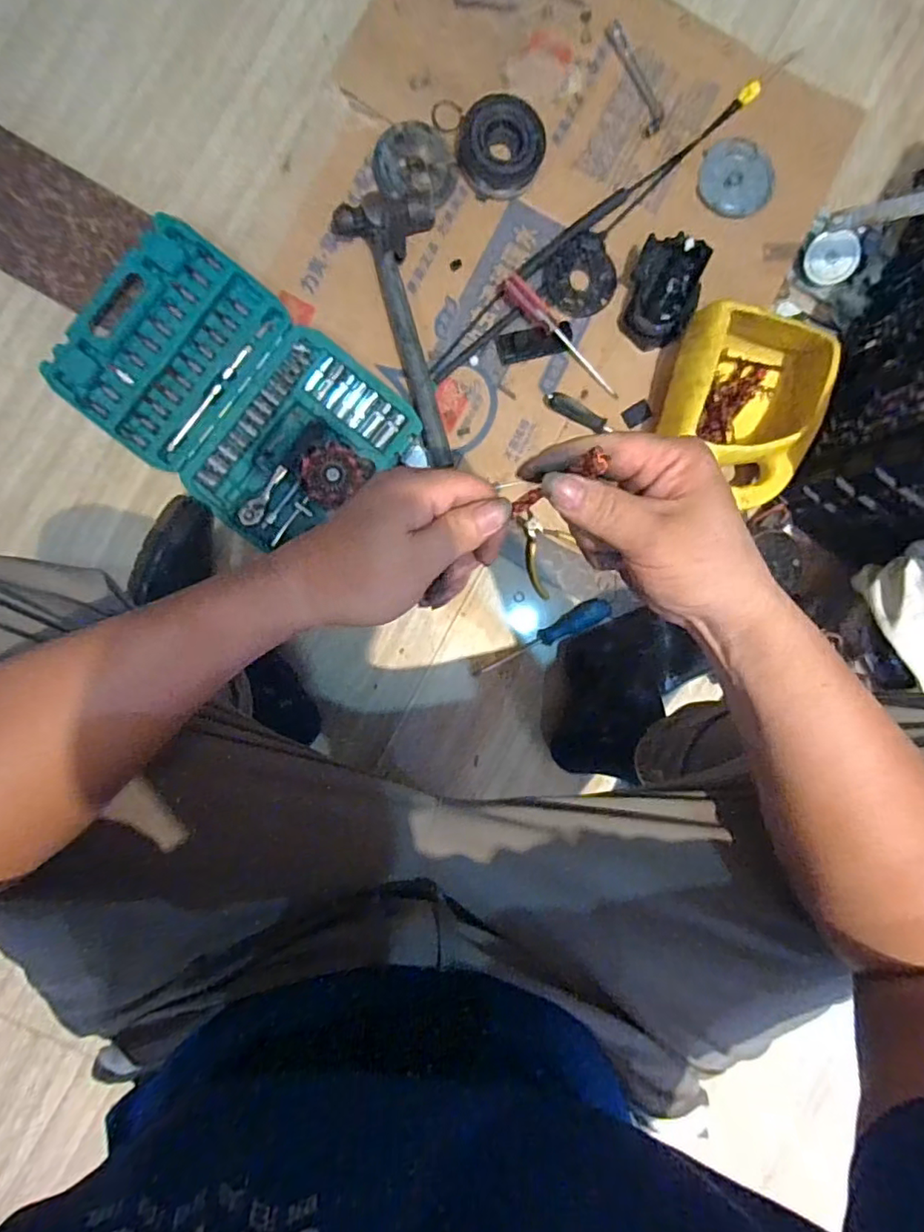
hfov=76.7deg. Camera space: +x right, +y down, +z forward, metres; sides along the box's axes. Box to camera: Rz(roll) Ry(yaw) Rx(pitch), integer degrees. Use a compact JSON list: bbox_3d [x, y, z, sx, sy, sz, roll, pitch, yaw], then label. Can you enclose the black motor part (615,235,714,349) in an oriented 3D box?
[{"bbox_3d":[0.248,-0.401,0.723,0.080,0.062,0.122,15,89,-3],"label":"black motor part"}]

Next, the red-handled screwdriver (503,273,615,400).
[{"bbox_3d":[0.127,-0.354,0.735,0.196,0.037,0.023,44,87,-5],"label":"red-handled screwdriver"}]

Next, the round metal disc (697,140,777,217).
[{"bbox_3d":[0.361,-0.575,0.763,0.098,0.006,0.095,0,91,-6],"label":"round metal disc"}]

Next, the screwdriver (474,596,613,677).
[{"bbox_3d":[0.103,0.027,0.758,0.191,0.025,0.031,-26,94,-4],"label":"screwdriver"}]

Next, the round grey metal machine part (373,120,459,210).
[{"bbox_3d":[-0.057,-0.571,0.730,0.104,0.011,0.097,0,91,-6],"label":"round grey metal machine part"}]

